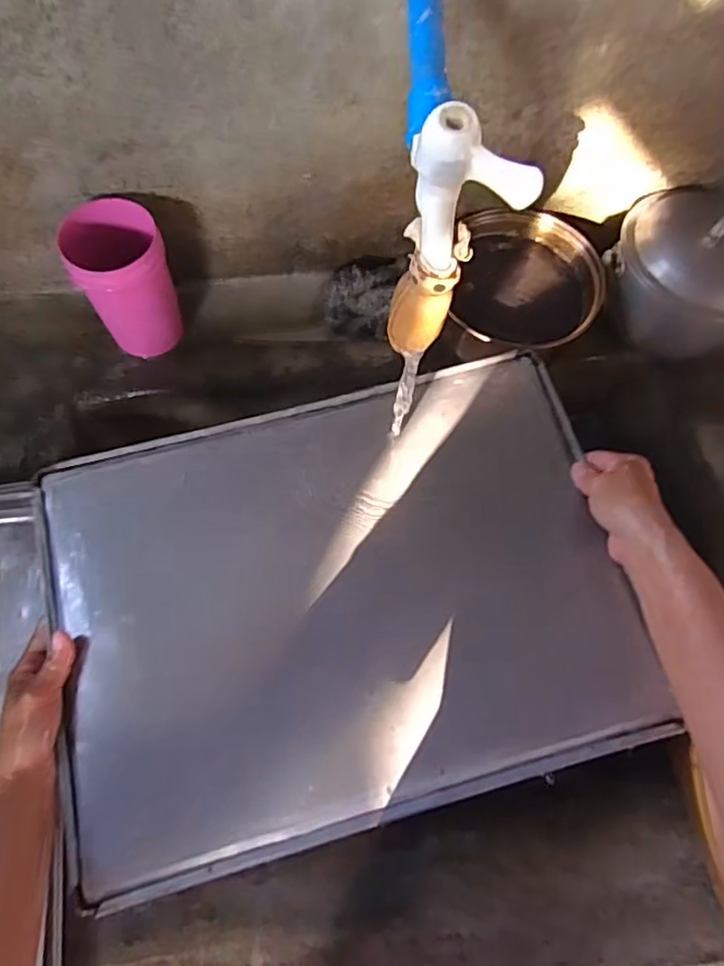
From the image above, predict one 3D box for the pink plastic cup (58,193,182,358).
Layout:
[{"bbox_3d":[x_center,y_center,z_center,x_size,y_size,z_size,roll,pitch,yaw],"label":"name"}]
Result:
[{"bbox_3d":[-0.230,-0.198,0.616,0.073,0.143,0.083,25,71,7],"label":"pink plastic cup"}]

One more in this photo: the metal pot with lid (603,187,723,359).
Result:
[{"bbox_3d":[0.350,-0.229,0.651,0.168,0.114,0.171,1,70,-2],"label":"metal pot with lid"}]

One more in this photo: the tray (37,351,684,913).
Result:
[{"bbox_3d":[-0.018,0.082,0.485,0.427,0.026,0.327,-14,69,-7],"label":"tray"}]

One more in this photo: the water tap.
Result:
[{"bbox_3d":[0.039,-0.127,0.344,0.050,0.132,0.077,-37,76,-15],"label":"water tap"}]

